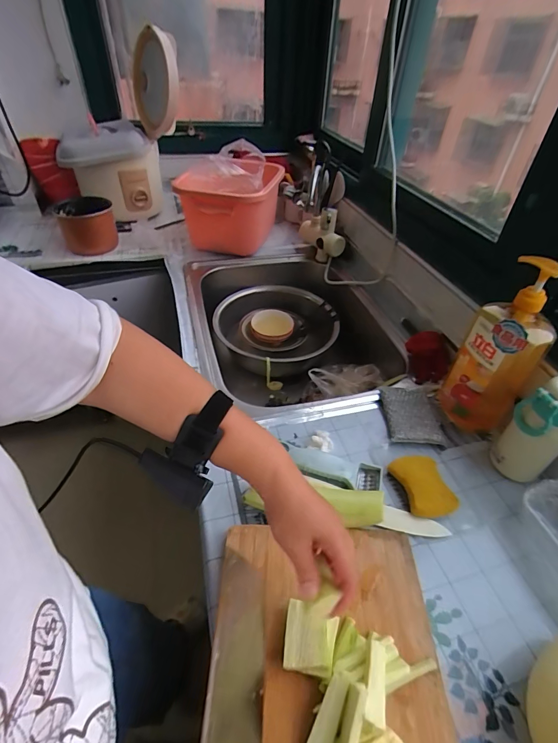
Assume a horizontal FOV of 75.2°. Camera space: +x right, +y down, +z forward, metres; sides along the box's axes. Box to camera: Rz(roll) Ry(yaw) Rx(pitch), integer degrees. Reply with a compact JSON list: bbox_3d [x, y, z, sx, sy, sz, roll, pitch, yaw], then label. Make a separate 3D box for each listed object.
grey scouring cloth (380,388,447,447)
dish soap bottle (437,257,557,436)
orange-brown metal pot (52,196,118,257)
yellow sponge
[{"bbox_3d":[0.234,0.077,0.644,0.093,0.021,0.122,3,43,-1],"label":"grey scouring cloth"},{"bbox_3d":[0.340,-0.025,0.565,0.072,0.284,0.108,-32,54,-32],"label":"dish soap bottle"},{"bbox_3d":[-0.540,-0.411,1.028,0.143,0.115,0.135,-16,46,-20],"label":"orange-brown metal pot"},{"bbox_3d":[0.210,0.169,0.531,0.062,0.036,0.090,-11,45,-15],"label":"yellow sponge"}]

